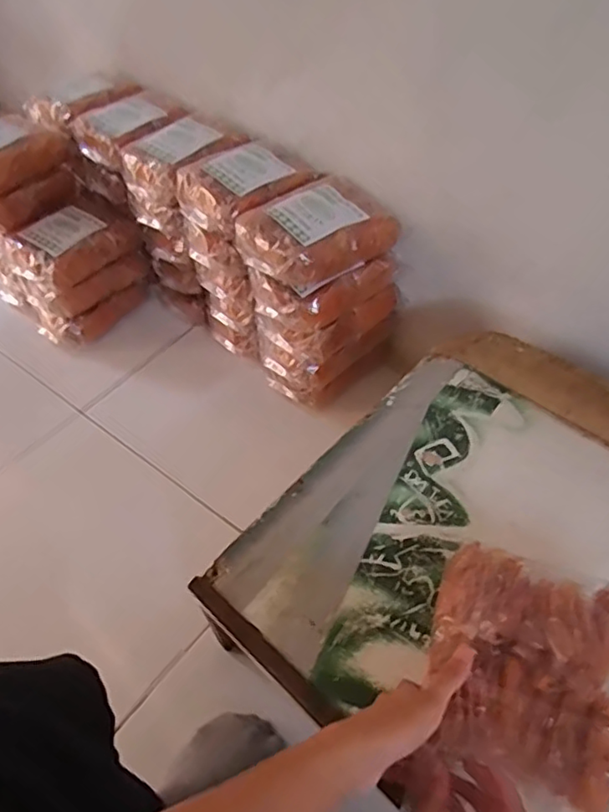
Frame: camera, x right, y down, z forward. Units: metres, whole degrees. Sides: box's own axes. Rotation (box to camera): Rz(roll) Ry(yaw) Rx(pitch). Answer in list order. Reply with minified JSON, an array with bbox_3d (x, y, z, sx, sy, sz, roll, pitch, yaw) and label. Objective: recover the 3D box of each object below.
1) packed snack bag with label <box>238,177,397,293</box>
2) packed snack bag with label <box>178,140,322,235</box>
[{"bbox_3d":[0.013,-0.226,0.755,0.182,0.060,0.136,-32,56,-21],"label":"packed snack bag with label"},{"bbox_3d":[-0.082,-0.308,0.816,0.156,0.048,0.174,28,57,24],"label":"packed snack bag with label"}]

